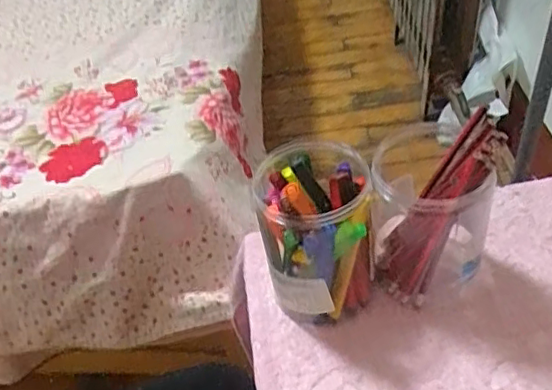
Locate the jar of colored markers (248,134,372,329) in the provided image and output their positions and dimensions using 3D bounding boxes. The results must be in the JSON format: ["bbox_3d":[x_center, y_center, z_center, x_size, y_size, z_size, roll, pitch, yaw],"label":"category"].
[{"bbox_3d":[0.035,0.030,0.529,0.090,0.164,0.102,-11,44,-1],"label":"jar of colored markers"}]

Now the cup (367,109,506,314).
[{"bbox_3d":[0.135,0.021,0.536,0.090,0.141,0.092,-5,44,5],"label":"cup"}]

